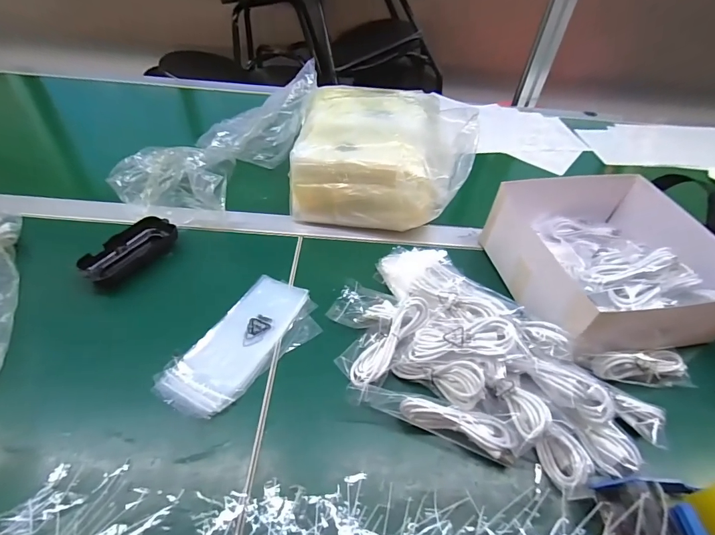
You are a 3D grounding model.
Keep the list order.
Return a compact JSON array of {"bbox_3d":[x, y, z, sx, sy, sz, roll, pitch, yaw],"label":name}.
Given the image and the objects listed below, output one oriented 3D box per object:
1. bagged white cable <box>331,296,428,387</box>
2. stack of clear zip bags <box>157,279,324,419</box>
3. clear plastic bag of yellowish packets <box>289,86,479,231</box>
[{"bbox_3d":[0.030,0.074,0.390,0.106,0.024,0.050,-43,55,-4],"label":"bagged white cable"},{"bbox_3d":[-0.113,0.079,0.406,0.097,0.009,0.171,24,49,17],"label":"stack of clear zip bags"},{"bbox_3d":[0.036,-0.161,0.575,0.236,0.143,0.220,8,48,5],"label":"clear plastic bag of yellowish packets"}]

